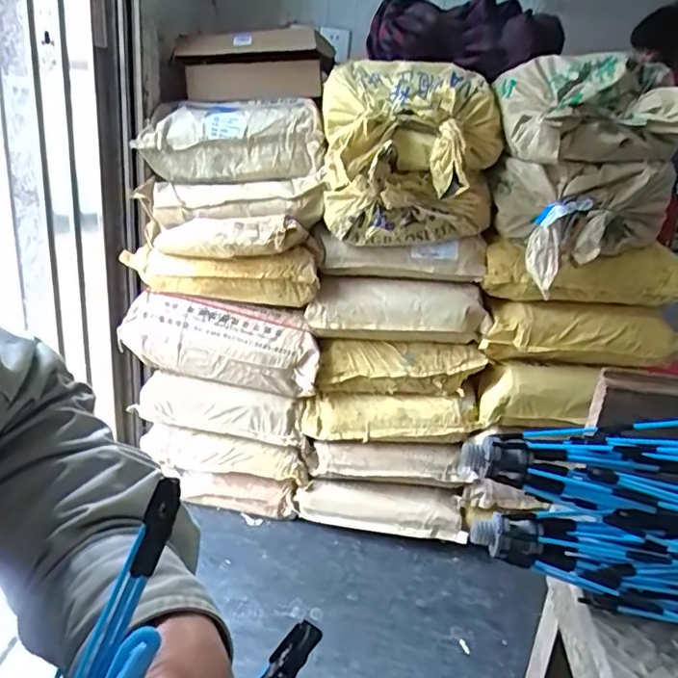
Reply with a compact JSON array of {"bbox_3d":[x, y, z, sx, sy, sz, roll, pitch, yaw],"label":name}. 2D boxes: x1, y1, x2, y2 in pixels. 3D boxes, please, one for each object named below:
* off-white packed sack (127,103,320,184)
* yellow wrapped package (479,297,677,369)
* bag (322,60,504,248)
[{"bbox_3d":[-0.229,-0.434,1.309,0.398,0.167,0.117,7,21,5],"label":"off-white packed sack"},{"bbox_3d":[0.554,-0.003,1.345,0.434,0.139,0.100,9,21,10],"label":"yellow wrapped package"},{"bbox_3d":[0.152,-0.382,1.241,0.371,0.361,0.228,5,21,-1],"label":"bag"}]

